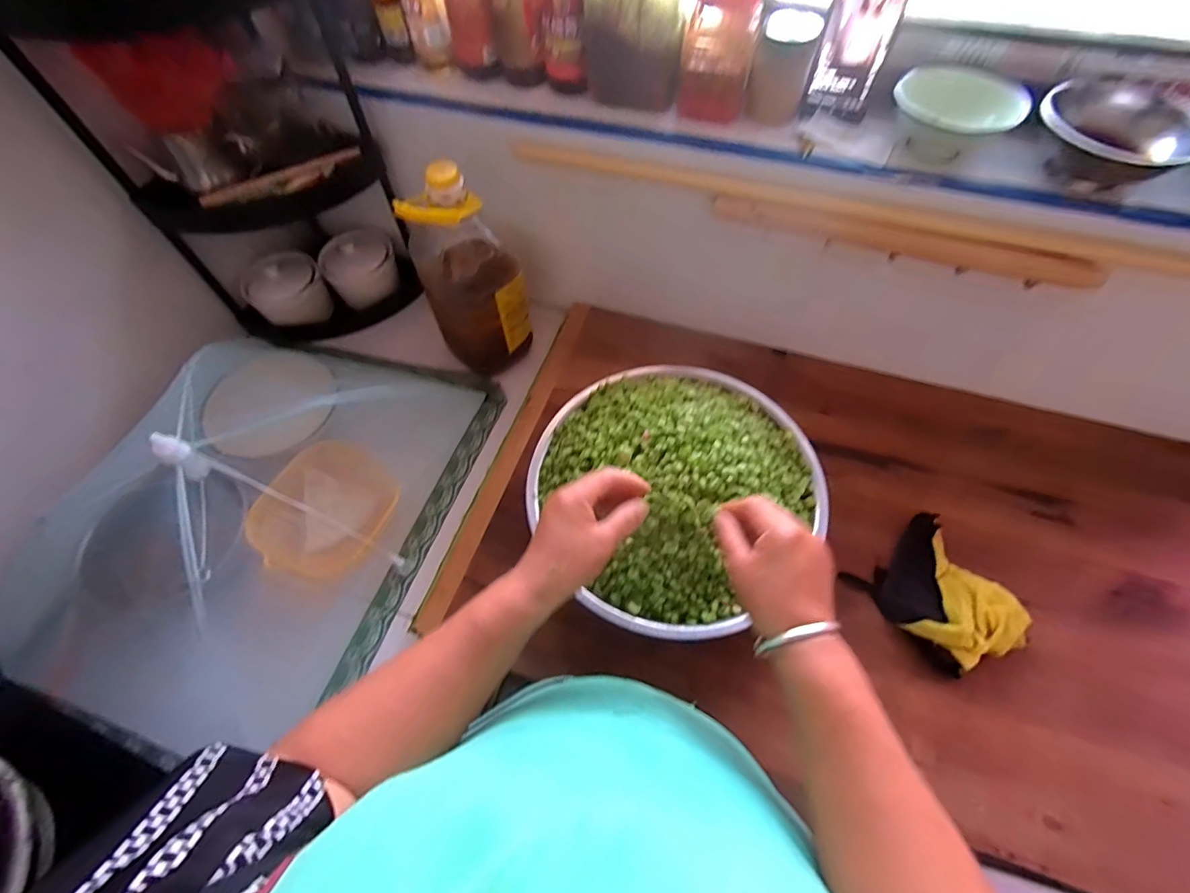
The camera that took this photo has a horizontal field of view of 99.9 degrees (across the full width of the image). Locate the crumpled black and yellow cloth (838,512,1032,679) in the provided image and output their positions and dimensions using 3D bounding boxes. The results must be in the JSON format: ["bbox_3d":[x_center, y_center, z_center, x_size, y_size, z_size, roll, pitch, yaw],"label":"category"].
[{"bbox_3d":[0.423,0.175,0.598,0.137,0.057,0.163,-31,65,-12],"label":"crumpled black and yellow cloth"}]

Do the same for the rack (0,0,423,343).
[{"bbox_3d":[-0.483,-0.393,0.742,0.343,0.500,0.195,-26,64,-10],"label":"rack"}]

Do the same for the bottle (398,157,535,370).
[{"bbox_3d":[-0.184,-0.243,0.742,0.142,0.298,0.110,-19,63,-7],"label":"bottle"}]

